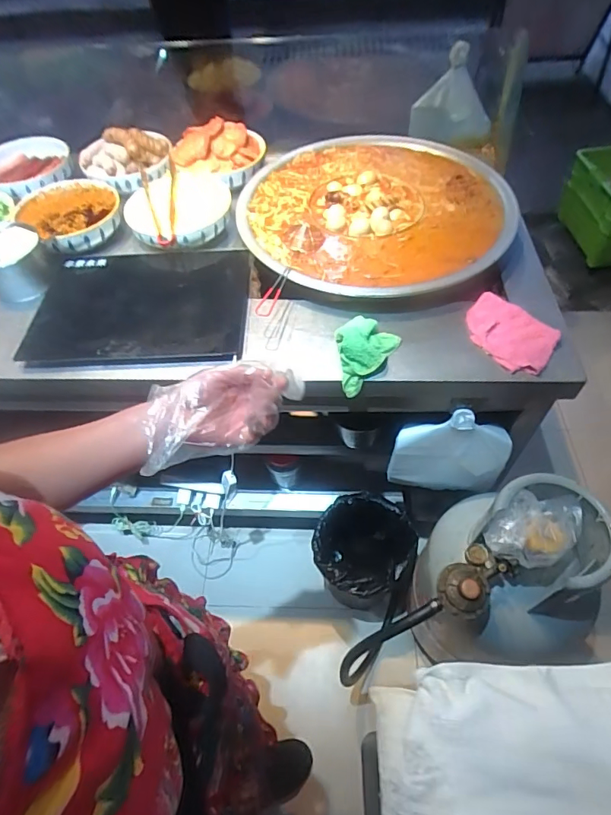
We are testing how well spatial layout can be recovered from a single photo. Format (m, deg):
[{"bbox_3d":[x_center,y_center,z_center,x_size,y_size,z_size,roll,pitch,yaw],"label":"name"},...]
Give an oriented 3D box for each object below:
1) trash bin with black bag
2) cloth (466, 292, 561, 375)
[{"bbox_3d":[0.145,0.402,1.230,0.226,0.305,0.235,18,58,15],"label":"trash bin with black bag"},{"bbox_3d":[0.352,-0.133,0.803,0.117,0.013,0.170,-33,60,-18],"label":"cloth"}]

